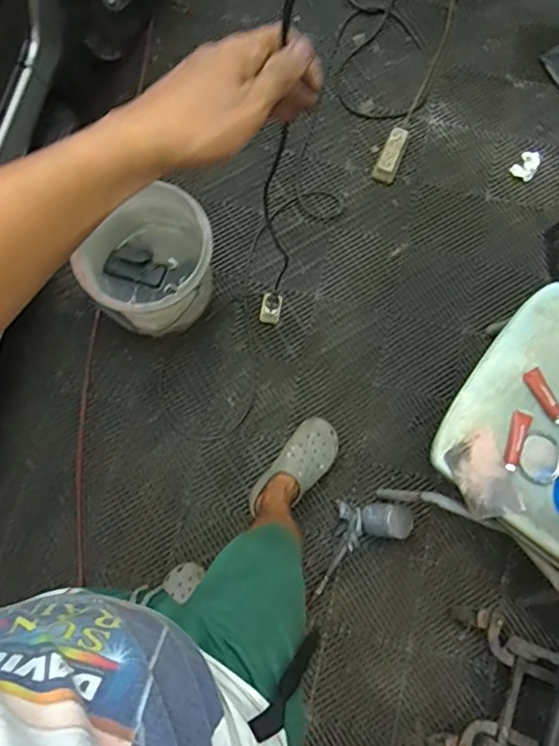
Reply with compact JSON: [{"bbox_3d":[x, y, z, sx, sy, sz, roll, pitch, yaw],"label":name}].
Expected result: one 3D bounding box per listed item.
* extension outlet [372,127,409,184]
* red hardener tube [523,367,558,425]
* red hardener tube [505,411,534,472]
[{"bbox_3d":[0.319,-0.624,1.622,0.058,0.046,0.168,21,80,4],"label":"extension outlet"},{"bbox_3d":[0.501,0.044,1.068,0.033,0.014,0.111,-31,80,-7],"label":"red hardener tube"},{"bbox_3d":[0.442,0.127,1.054,0.035,0.015,0.112,18,78,3],"label":"red hardener tube"}]

